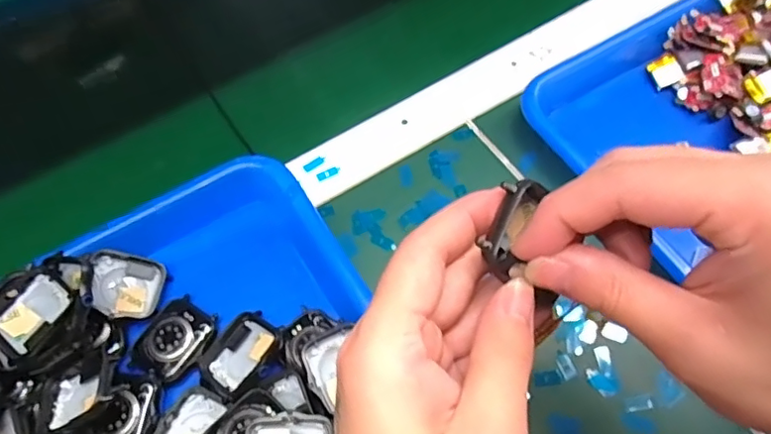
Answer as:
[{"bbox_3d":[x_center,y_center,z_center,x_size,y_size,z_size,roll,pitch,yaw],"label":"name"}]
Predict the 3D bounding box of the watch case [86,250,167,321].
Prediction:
[{"bbox_3d":[-0.151,0.040,0.327,0.040,0.016,0.037,13,62,-21],"label":"watch case"}]

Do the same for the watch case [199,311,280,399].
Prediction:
[{"bbox_3d":[-0.080,0.075,0.312,0.032,0.015,0.044,37,69,20],"label":"watch case"}]

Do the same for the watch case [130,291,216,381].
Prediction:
[{"bbox_3d":[-0.119,0.069,0.317,0.034,0.006,0.044,30,67,17],"label":"watch case"}]

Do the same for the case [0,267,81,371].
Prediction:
[{"bbox_3d":[-0.188,0.054,0.300,0.048,0.021,0.043,-42,67,-18],"label":"case"}]

